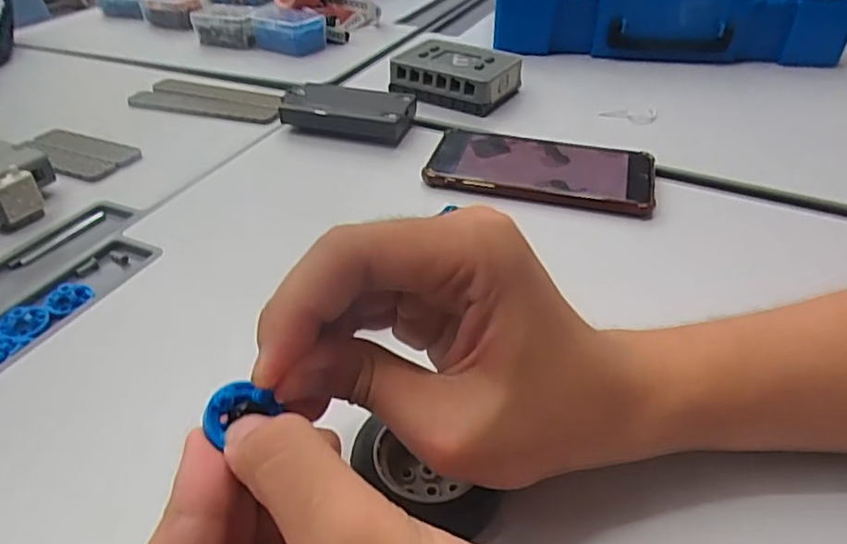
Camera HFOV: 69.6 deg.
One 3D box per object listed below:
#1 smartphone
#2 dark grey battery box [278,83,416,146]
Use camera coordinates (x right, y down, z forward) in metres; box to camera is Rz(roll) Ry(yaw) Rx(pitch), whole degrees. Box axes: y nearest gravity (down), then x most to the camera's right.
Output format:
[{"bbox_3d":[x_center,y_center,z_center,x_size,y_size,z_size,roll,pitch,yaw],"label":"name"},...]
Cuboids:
[{"bbox_3d":[0.085,-0.076,0.440,0.155,0.017,0.080,9,40,16],"label":"smartphone"},{"bbox_3d":[-0.062,-0.132,0.502,0.106,0.026,0.050,9,38,13],"label":"dark grey battery box"}]

